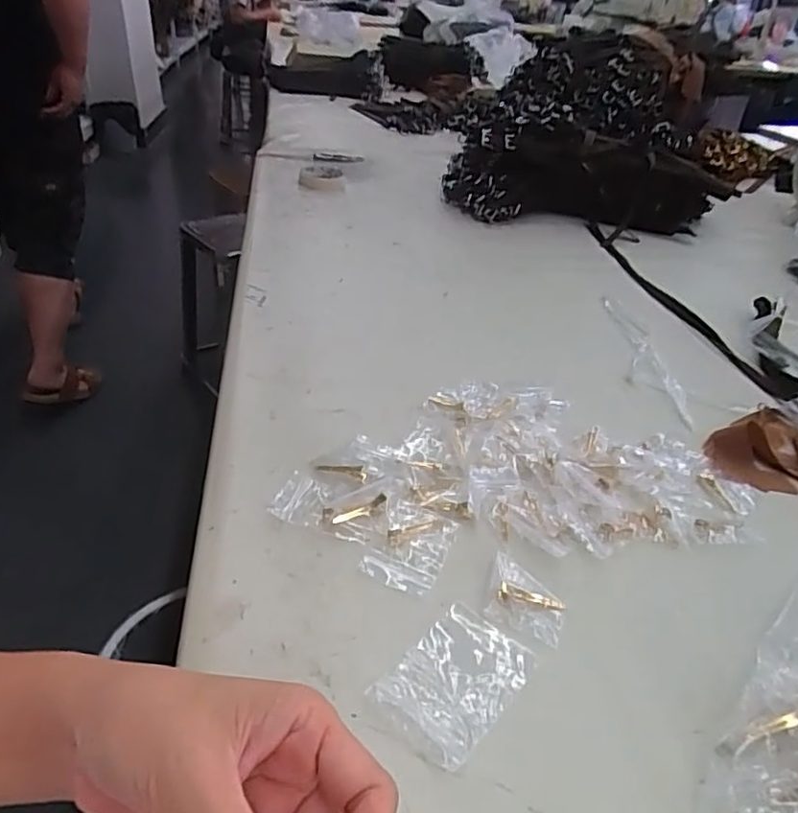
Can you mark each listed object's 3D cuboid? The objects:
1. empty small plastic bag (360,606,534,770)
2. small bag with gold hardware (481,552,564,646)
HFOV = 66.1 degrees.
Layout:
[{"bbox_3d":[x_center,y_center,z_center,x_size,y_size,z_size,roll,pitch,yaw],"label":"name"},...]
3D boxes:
[{"bbox_3d":[0.032,0.151,0.343,0.059,0.005,0.087,28,40,29],"label":"empty small plastic bag"},{"bbox_3d":[0.081,0.120,0.389,0.048,0.005,0.047,17,36,16],"label":"small bag with gold hardware"}]

